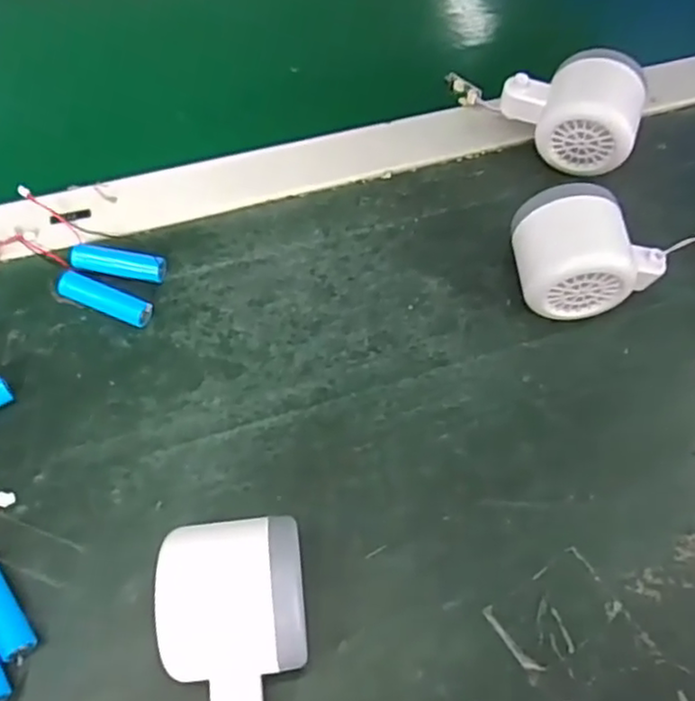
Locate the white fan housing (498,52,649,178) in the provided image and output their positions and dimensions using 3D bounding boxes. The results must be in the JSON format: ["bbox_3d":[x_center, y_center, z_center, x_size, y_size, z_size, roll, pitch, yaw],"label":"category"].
[{"bbox_3d":[0.141,-0.151,0.426,0.085,0.057,0.064,18,61,6],"label":"white fan housing"}]

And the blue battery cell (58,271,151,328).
[{"bbox_3d":[-0.132,-0.027,0.365,0.050,0.014,0.015,19,61,7],"label":"blue battery cell"}]

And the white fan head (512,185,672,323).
[{"bbox_3d":[0.133,-0.052,0.371,0.080,0.057,0.056,-1,61,-5],"label":"white fan head"}]

